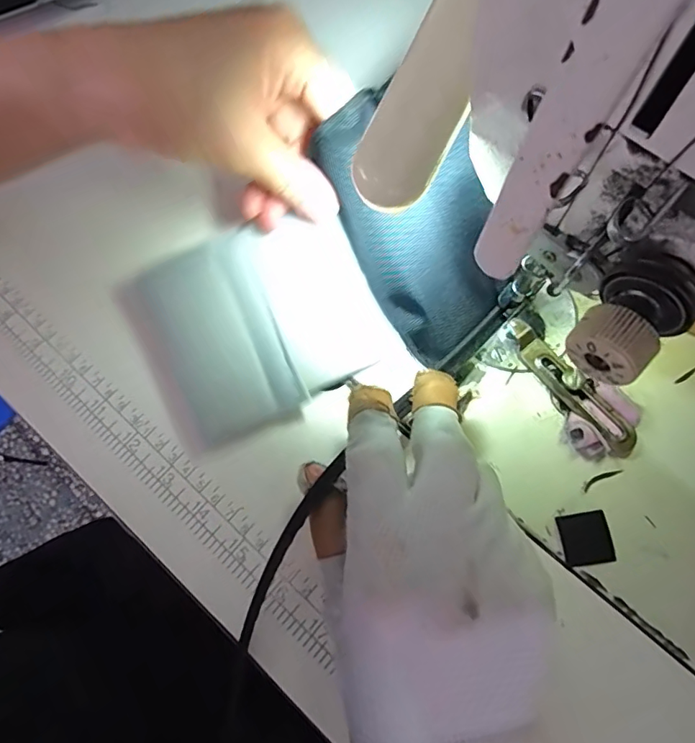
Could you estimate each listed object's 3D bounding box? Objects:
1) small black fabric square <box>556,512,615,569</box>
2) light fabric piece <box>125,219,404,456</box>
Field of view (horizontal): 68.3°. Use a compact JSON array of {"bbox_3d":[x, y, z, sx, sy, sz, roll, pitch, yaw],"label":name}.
[{"bbox_3d":[0.107,0.075,0.229,0.022,0.004,0.022,-9,72,0],"label":"small black fabric square"},{"bbox_3d":[-0.043,-0.025,0.257,0.112,0.023,0.094,-27,71,-7],"label":"light fabric piece"}]

